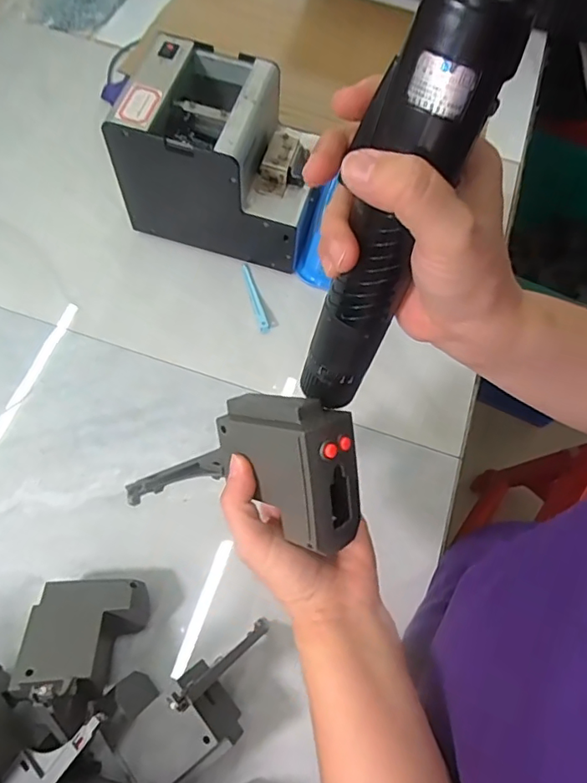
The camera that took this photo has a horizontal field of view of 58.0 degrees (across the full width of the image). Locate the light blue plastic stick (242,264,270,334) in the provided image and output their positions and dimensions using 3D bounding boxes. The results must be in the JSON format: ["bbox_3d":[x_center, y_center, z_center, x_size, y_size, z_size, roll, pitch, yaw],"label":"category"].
[{"bbox_3d":[-0.039,-0.097,0.552,0.010,0.010,0.085,-13,67,-9],"label":"light blue plastic stick"}]

